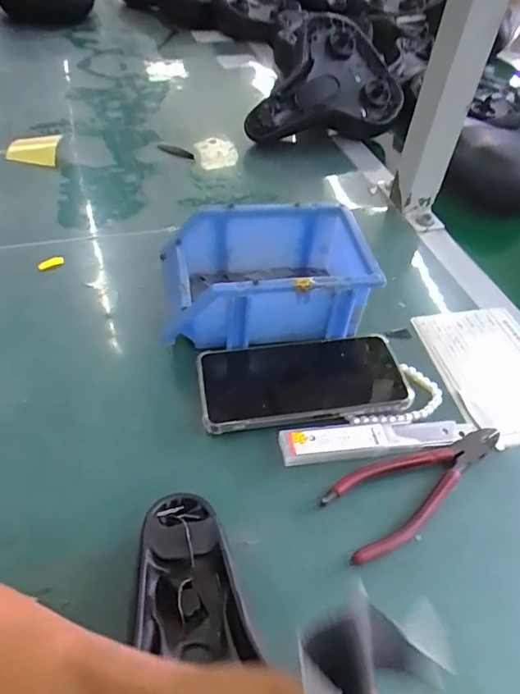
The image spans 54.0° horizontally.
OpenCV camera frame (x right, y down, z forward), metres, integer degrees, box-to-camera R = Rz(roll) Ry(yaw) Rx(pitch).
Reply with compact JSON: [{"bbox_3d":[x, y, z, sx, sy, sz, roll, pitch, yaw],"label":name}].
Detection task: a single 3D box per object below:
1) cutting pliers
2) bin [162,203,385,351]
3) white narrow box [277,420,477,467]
[{"bbox_3d":[0.116,0.096,0.369,0.156,0.010,0.056,-23,53,-25],"label":"cutting pliers"},{"bbox_3d":[0.004,-0.062,0.456,0.172,0.077,0.120,-4,48,-10],"label":"bin"},{"bbox_3d":[0.092,0.069,0.385,0.154,0.013,0.026,-4,48,-10],"label":"white narrow box"}]

